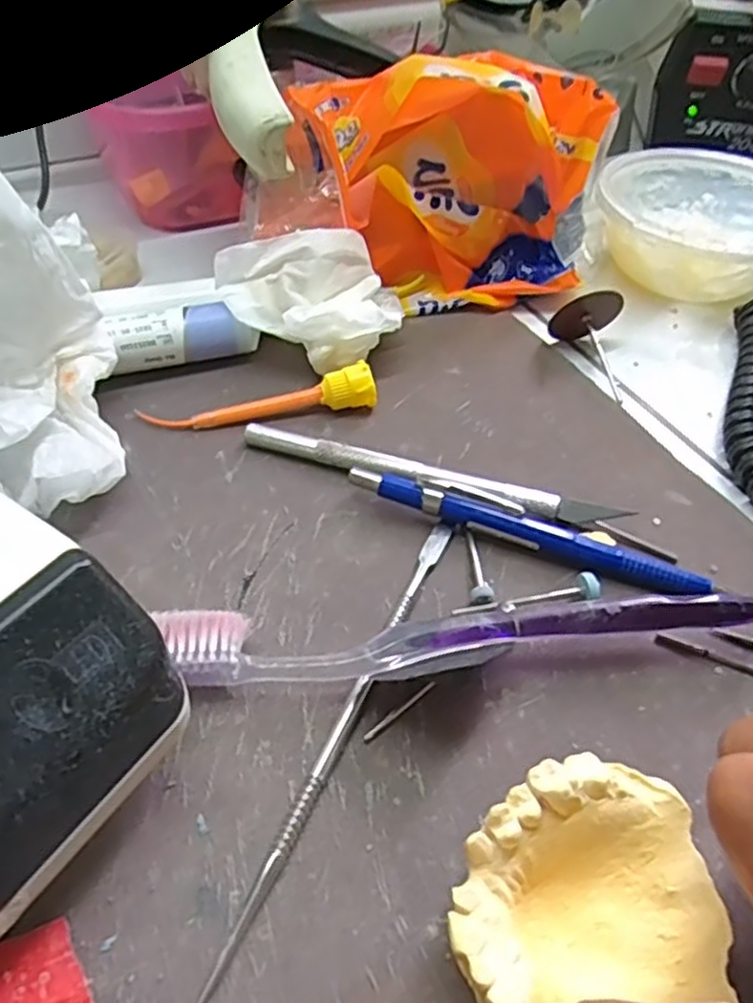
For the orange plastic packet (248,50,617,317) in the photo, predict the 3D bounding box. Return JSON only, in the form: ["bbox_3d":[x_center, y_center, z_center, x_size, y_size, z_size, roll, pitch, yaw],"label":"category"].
[{"bbox_3d":[0.026,-0.138,0.319,0.153,0.093,0.056,-8,49,-10],"label":"orange plastic packet"}]

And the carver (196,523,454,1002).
[{"bbox_3d":[-0.008,0.059,0.198,0.006,0.005,0.153,20,50,14],"label":"carver"}]

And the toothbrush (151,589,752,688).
[{"bbox_3d":[0.026,0.037,0.211,0.168,0.019,0.022,-5,48,-8],"label":"toothbrush"}]

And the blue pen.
[{"bbox_3d":[0.049,0.010,0.241,0.117,0.013,0.010,17,49,12],"label":"blue pen"}]

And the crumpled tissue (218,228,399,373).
[{"bbox_3d":[-0.027,-0.082,0.300,0.071,0.038,0.053,2,48,-1],"label":"crumpled tissue"}]

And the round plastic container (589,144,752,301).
[{"bbox_3d":[0.157,-0.135,0.358,0.101,0.038,0.109,2,48,-2],"label":"round plastic container"}]

